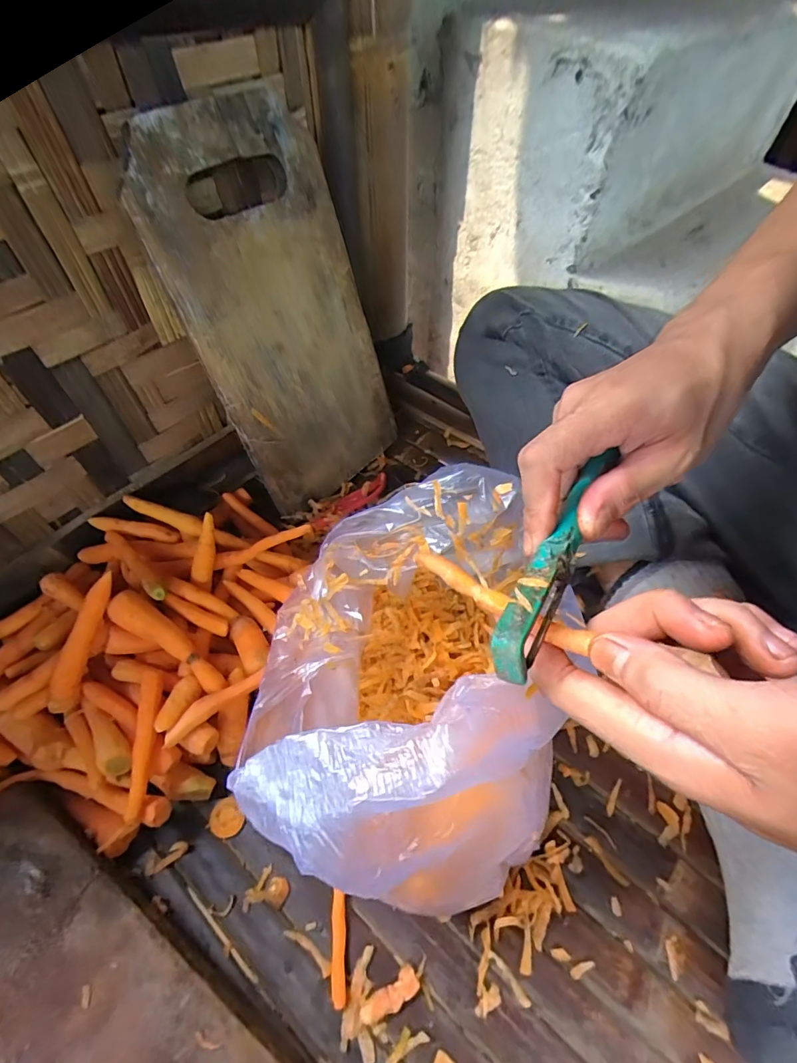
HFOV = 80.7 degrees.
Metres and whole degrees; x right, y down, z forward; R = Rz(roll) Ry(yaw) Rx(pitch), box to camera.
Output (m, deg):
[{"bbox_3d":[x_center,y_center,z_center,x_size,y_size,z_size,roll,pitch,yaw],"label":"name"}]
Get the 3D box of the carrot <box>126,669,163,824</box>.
[{"bbox_3d":[-0.154,0.128,0.286,0.013,0.009,0.084,-1,67,-7],"label":"carrot"}]

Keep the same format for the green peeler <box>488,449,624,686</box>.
[{"bbox_3d":[0.068,0.008,0.201,0.016,0.020,0.123,27,54,14],"label":"green peeler"}]

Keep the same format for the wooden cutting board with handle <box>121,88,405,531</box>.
[{"bbox_3d":[-0.088,-0.166,0.381,0.015,0.282,0.154,19,51,40],"label":"wooden cutting board with handle"}]

